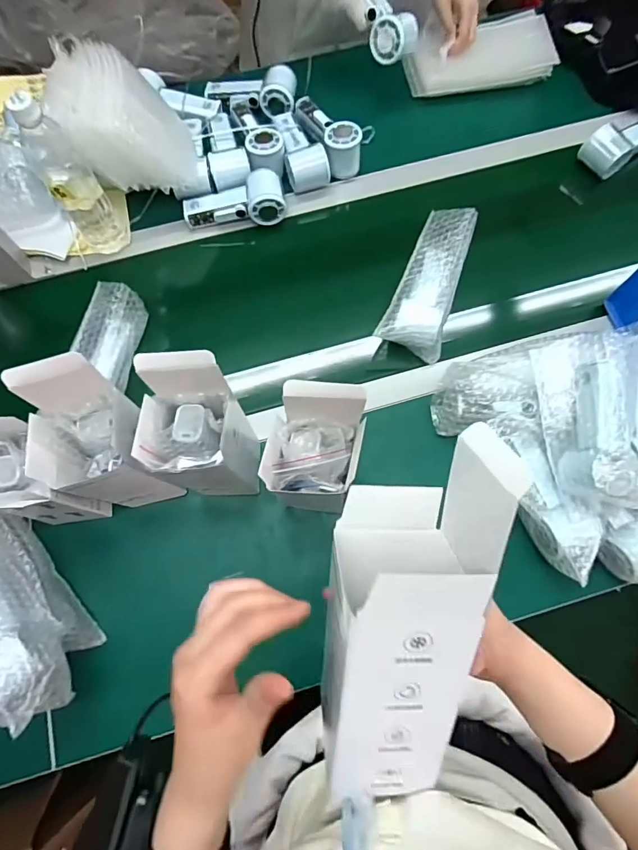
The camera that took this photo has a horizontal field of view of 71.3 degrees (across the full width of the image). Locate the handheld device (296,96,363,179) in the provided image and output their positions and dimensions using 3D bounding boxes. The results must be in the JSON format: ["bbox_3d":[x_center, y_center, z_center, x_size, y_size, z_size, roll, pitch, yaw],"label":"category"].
[{"bbox_3d":[0.013,-0.474,0.710,0.056,0.052,0.160,-26,75,-6],"label":"handheld device"}]

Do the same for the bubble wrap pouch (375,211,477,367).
[{"bbox_3d":[0.149,-0.200,0.614,0.083,0.068,0.201,16,75,6],"label":"bubble wrap pouch"}]

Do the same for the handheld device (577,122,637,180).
[{"bbox_3d":[0.491,-0.454,0.690,0.174,0.044,0.062,-35,76,-8],"label":"handheld device"}]

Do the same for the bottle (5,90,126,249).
[{"bbox_3d":[-0.336,-0.328,0.595,0.062,0.222,0.071,-32,76,-8],"label":"bottle"}]

